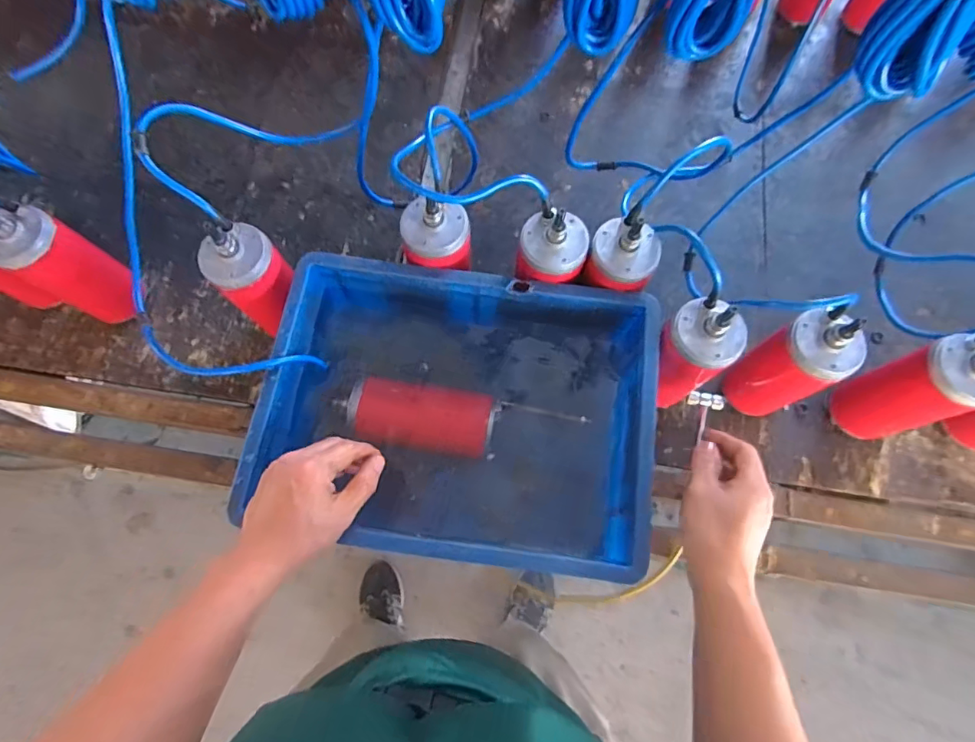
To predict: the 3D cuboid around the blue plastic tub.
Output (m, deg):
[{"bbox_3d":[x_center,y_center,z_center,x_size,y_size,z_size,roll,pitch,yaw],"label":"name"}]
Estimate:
[{"bbox_3d":[-0.030,0.046,0.564,0.396,0.115,0.297,8,73,3],"label":"blue plastic tub"}]

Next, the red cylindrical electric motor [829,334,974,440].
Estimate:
[{"bbox_3d":[0.479,0.021,0.569,0.063,0.187,0.080,-2,72,0],"label":"red cylindrical electric motor"}]

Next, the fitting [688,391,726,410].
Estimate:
[{"bbox_3d":[0.279,0.038,0.644,0.044,0.013,0.019,9,74,16],"label":"fitting"}]

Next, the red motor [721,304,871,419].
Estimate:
[{"bbox_3d":[0.348,-0.005,0.576,0.074,0.200,0.077,0,72,0],"label":"red motor"}]

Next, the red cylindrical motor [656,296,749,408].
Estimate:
[{"bbox_3d":[0.228,-0.016,0.579,0.070,0.203,0.076,0,72,0],"label":"red cylindrical motor"}]

